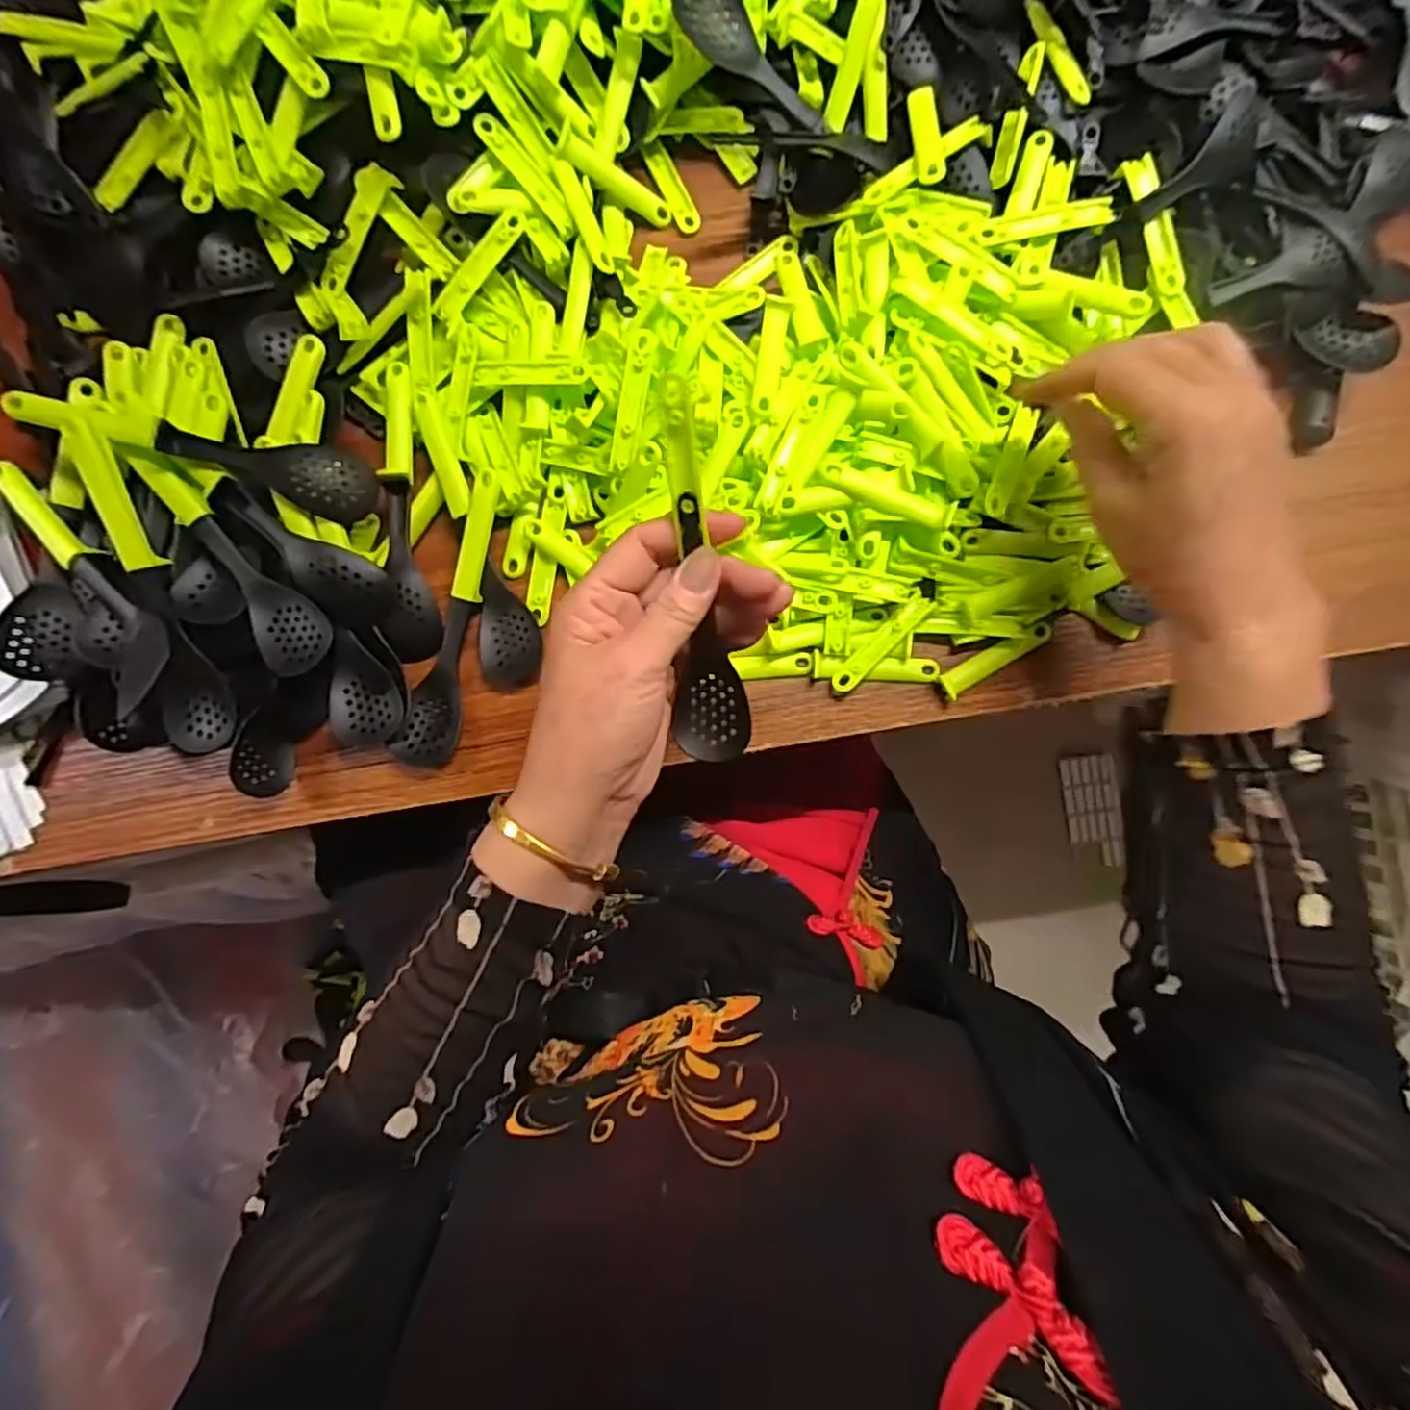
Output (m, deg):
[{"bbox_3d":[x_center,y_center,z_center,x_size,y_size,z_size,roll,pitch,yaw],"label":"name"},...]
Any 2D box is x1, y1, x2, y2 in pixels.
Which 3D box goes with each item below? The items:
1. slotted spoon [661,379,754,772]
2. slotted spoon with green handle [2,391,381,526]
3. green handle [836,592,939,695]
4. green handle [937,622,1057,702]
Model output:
[{"bbox_3d":[-0.001,-0.051,0.303,0.035,0.023,0.171,-4,122,0],"label":"slotted spoon"},{"bbox_3d":[-0.273,-0.137,0.367,0.171,0.029,0.039,11,87,-11],"label":"slotted spoon with green handle"},{"bbox_3d":[0.104,-0.037,0.401,0.075,0.011,0.014,-44,87,-2],"label":"green handle"},{"bbox_3d":[0.174,-0.029,0.402,0.075,0.009,0.016,-32,87,-1],"label":"green handle"}]

